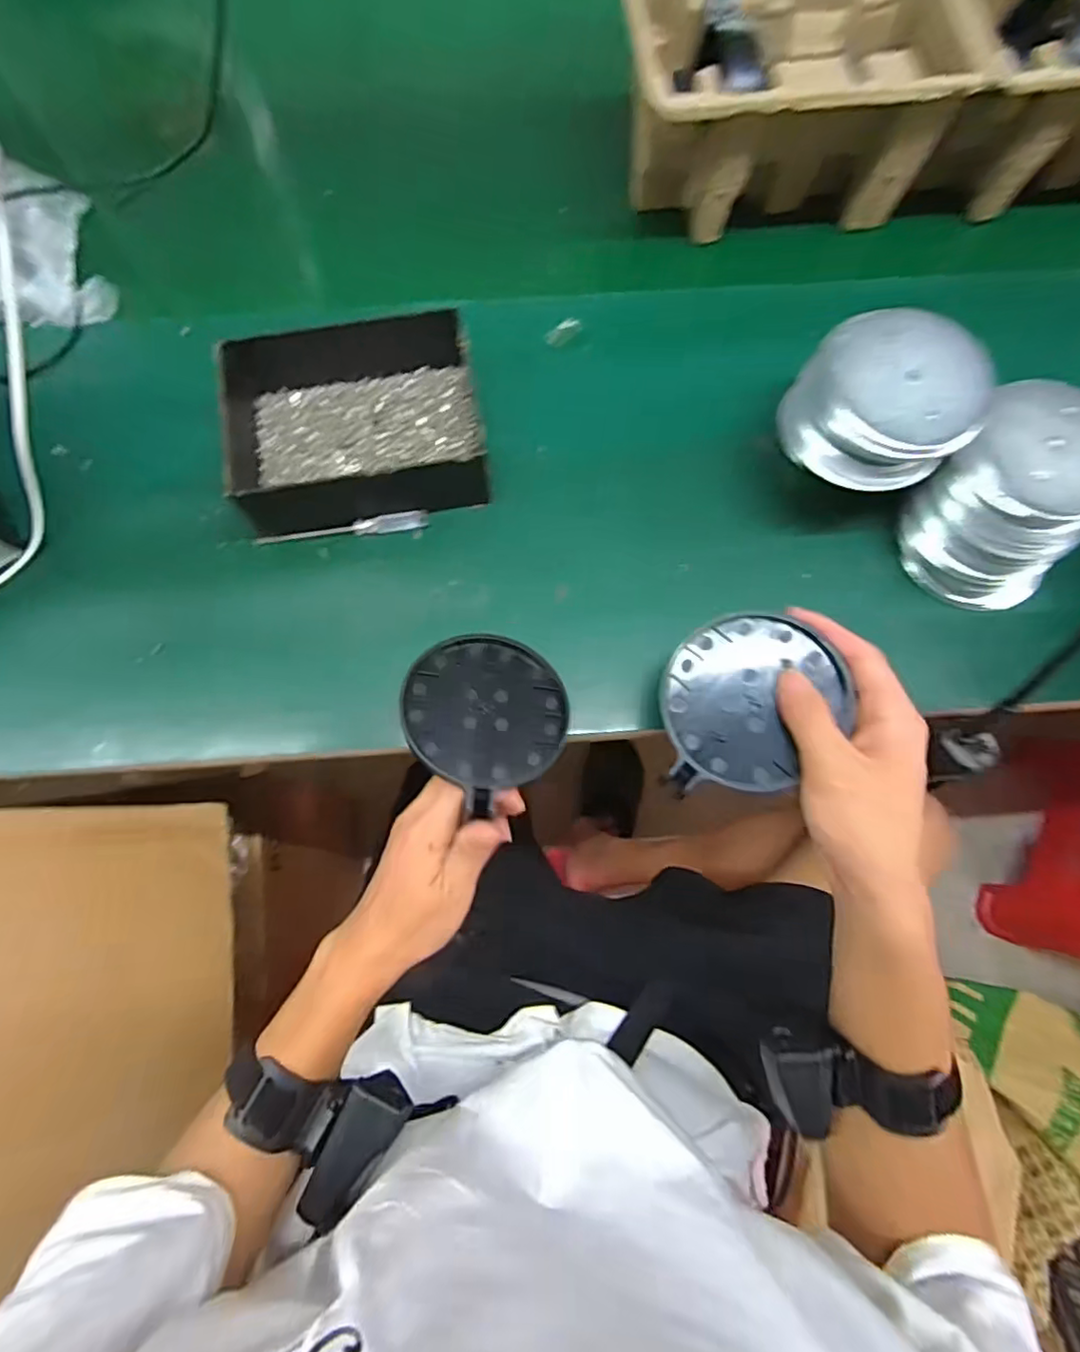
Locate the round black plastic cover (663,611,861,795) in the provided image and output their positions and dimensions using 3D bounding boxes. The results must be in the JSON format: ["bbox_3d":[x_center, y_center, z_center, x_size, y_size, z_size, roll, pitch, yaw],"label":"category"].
[{"bbox_3d":[0.119,0.014,0.341,0.101,0.014,0.099,-9,75,16],"label":"round black plastic cover"}]

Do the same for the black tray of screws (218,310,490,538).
[{"bbox_3d":[-0.126,-0.179,0.414,0.175,0.054,0.144,-10,76,-3],"label":"black tray of screws"}]

